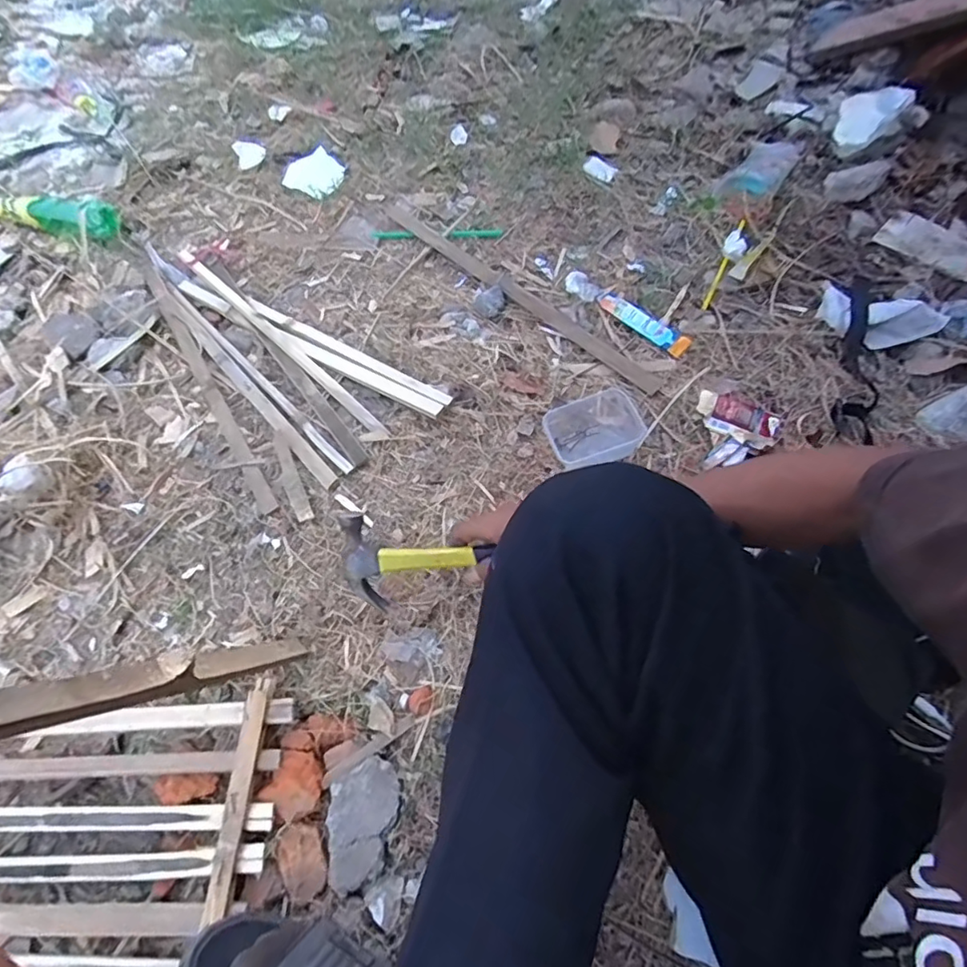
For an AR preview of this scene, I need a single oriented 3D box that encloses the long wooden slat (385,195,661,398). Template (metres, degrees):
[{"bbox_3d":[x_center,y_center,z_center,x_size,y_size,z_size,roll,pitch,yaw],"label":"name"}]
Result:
[{"bbox_3d":[0.033,-0.299,0.829,0.554,0.011,0.033,41,66,18],"label":"long wooden slat"}]

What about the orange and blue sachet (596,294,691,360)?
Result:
[{"bbox_3d":[0.228,-0.228,0.787,0.140,0.013,0.038,39,65,17],"label":"orange and blue sachet"}]

